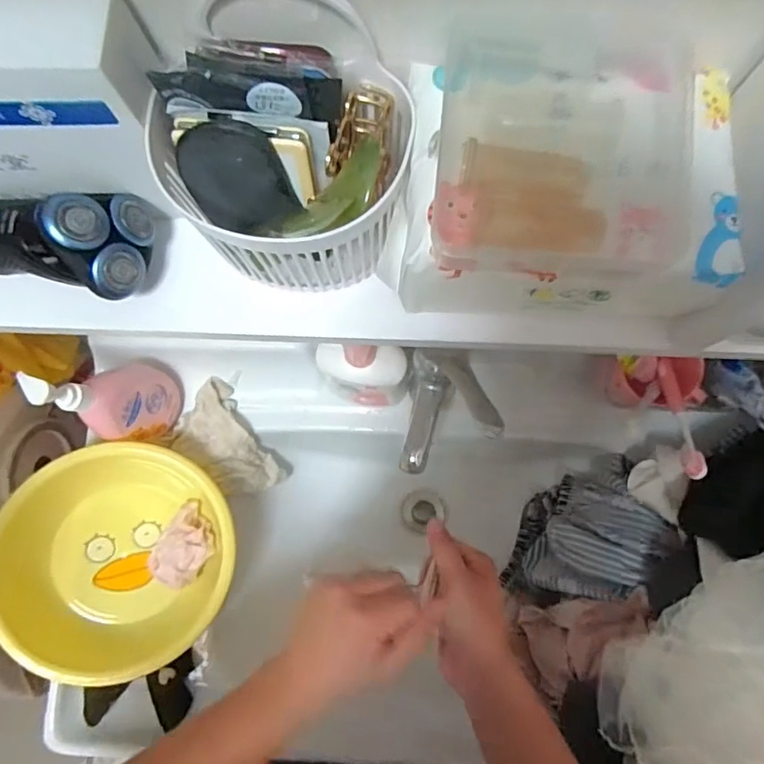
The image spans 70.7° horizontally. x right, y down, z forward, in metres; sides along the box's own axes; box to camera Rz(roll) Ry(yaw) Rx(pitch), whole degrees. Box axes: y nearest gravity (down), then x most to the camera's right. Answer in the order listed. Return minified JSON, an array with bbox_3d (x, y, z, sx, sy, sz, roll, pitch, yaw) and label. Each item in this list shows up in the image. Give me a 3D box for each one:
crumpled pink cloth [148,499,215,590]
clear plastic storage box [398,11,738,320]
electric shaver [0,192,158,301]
[{"bbox_3d":[-0.221,0.184,0.601,0.055,0.030,0.088,28,81,7],"label":"crumpled pink cloth"},{"bbox_3d":[0.084,-0.097,0.258,0.148,0.079,0.126,4,79,2],"label":"clear plastic storage box"},{"bbox_3d":[-0.207,-0.084,0.288,0.154,0.043,0.055,8,79,3],"label":"electric shaver"}]

